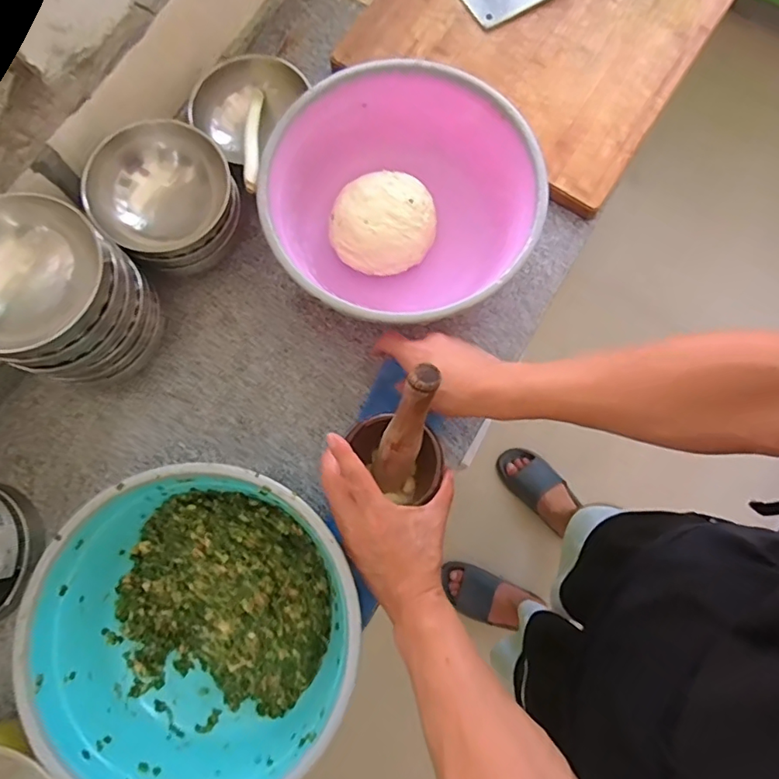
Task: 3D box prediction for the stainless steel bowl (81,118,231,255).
[{"bbox_3d":[-0.240,-0.207,0.560,0.137,0.047,0.118,-36,105,-13],"label":"stainless steel bowl"}]

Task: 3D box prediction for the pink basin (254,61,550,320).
[{"bbox_3d":[0.012,-0.203,0.606,0.288,0.112,0.284,0,78,1],"label":"pink basin"}]

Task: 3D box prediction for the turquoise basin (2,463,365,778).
[{"bbox_3d":[-0.172,0.224,0.512,0.284,0.107,0.279,0,78,1],"label":"turquoise basin"}]

